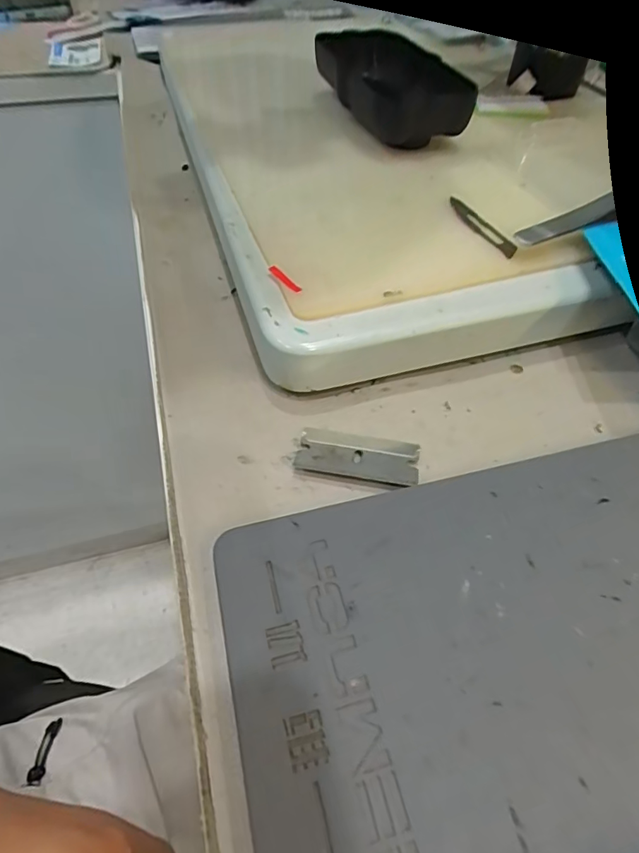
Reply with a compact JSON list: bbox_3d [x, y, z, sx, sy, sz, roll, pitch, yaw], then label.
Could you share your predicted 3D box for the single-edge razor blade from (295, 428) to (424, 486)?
[{"bbox_3d":[0.012,0.009,0.159,0.038,0.004,0.018,8,45,7],"label":"single-edge razor blade"}]

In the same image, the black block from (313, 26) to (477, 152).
[{"bbox_3d":[0.033,-0.177,0.256,0.055,0.025,0.104,-8,51,-7],"label":"black block"}]

